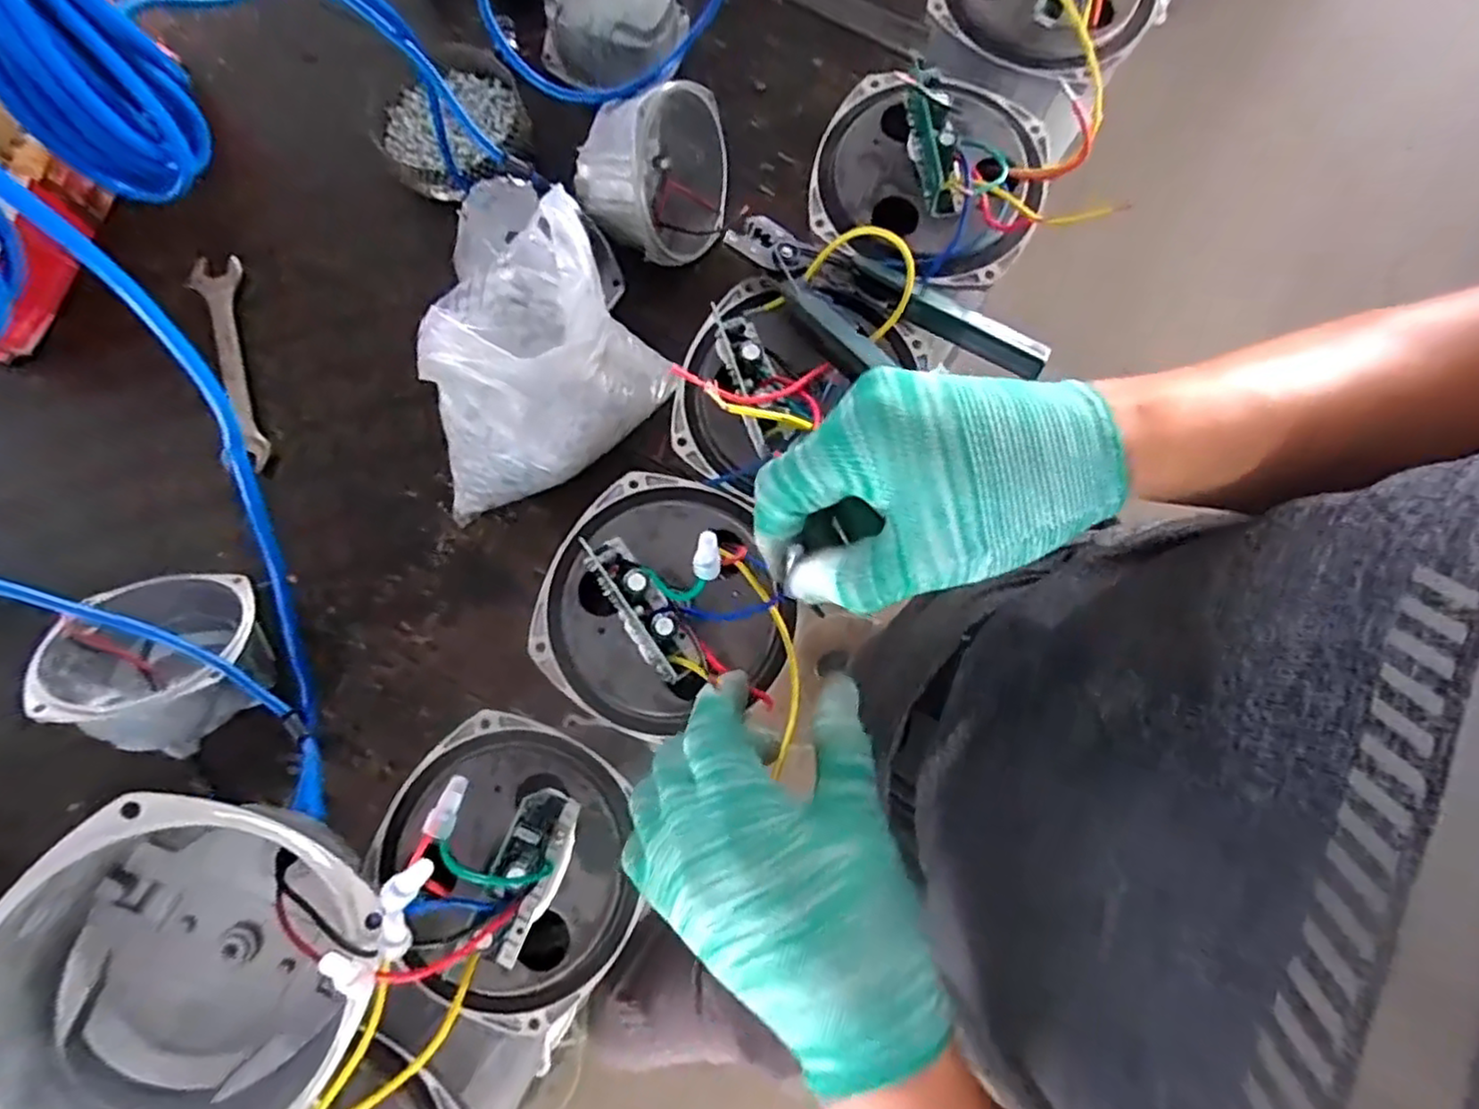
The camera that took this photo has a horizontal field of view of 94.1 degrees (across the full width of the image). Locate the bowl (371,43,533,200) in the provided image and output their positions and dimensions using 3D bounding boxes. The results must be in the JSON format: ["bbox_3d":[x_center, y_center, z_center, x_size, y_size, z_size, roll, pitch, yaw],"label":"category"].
[{"bbox_3d":[-0.268,-0.407,0.638,0.140,0.046,0.153,0,79,1],"label":"bowl"}]

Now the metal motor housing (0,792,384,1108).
[{"bbox_3d":[-0.222,0.171,0.290,0.131,0.081,0.131,2,82,-15],"label":"metal motor housing"}]

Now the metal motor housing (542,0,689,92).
[{"bbox_3d":[-0.113,-0.503,0.645,0.113,0.072,0.124,0,79,1],"label":"metal motor housing"}]

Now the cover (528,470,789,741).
[{"bbox_3d":[-0.037,0.024,0.350,0.125,0.034,0.129,0,79,1],"label":"cover"}]

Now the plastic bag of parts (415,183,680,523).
[{"bbox_3d":[-0.178,-0.136,0.534,0.158,0.168,0.213,38,82,7],"label":"plastic bag of parts"}]

